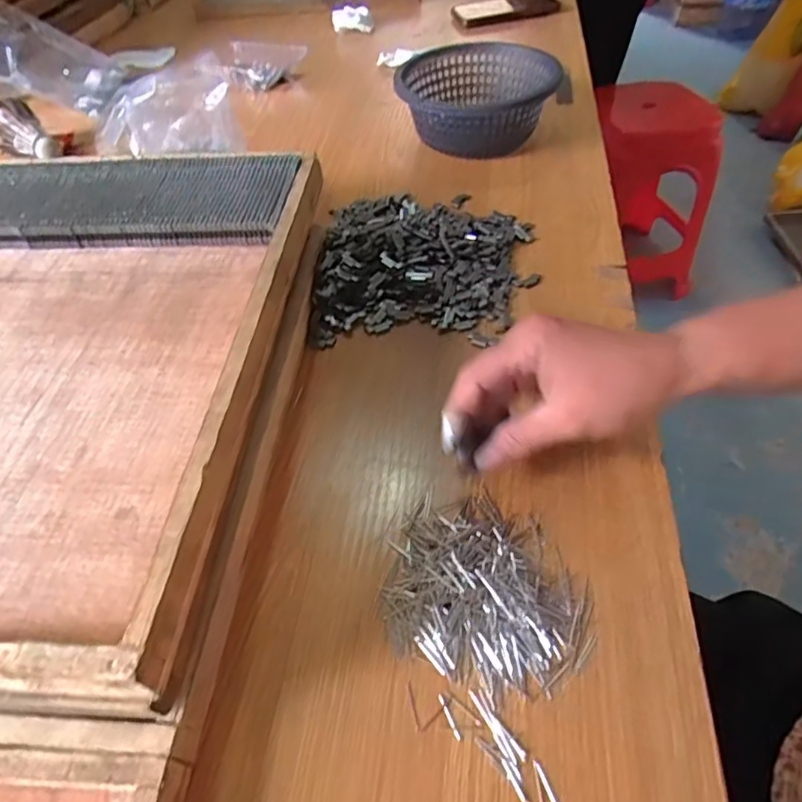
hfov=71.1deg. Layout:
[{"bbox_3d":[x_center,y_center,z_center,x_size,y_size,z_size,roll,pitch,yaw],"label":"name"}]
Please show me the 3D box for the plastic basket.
[{"bbox_3d":[0.084,-0.326,0.624,0.172,0.073,0.167,-7,49,-2],"label":"plastic basket"}]

